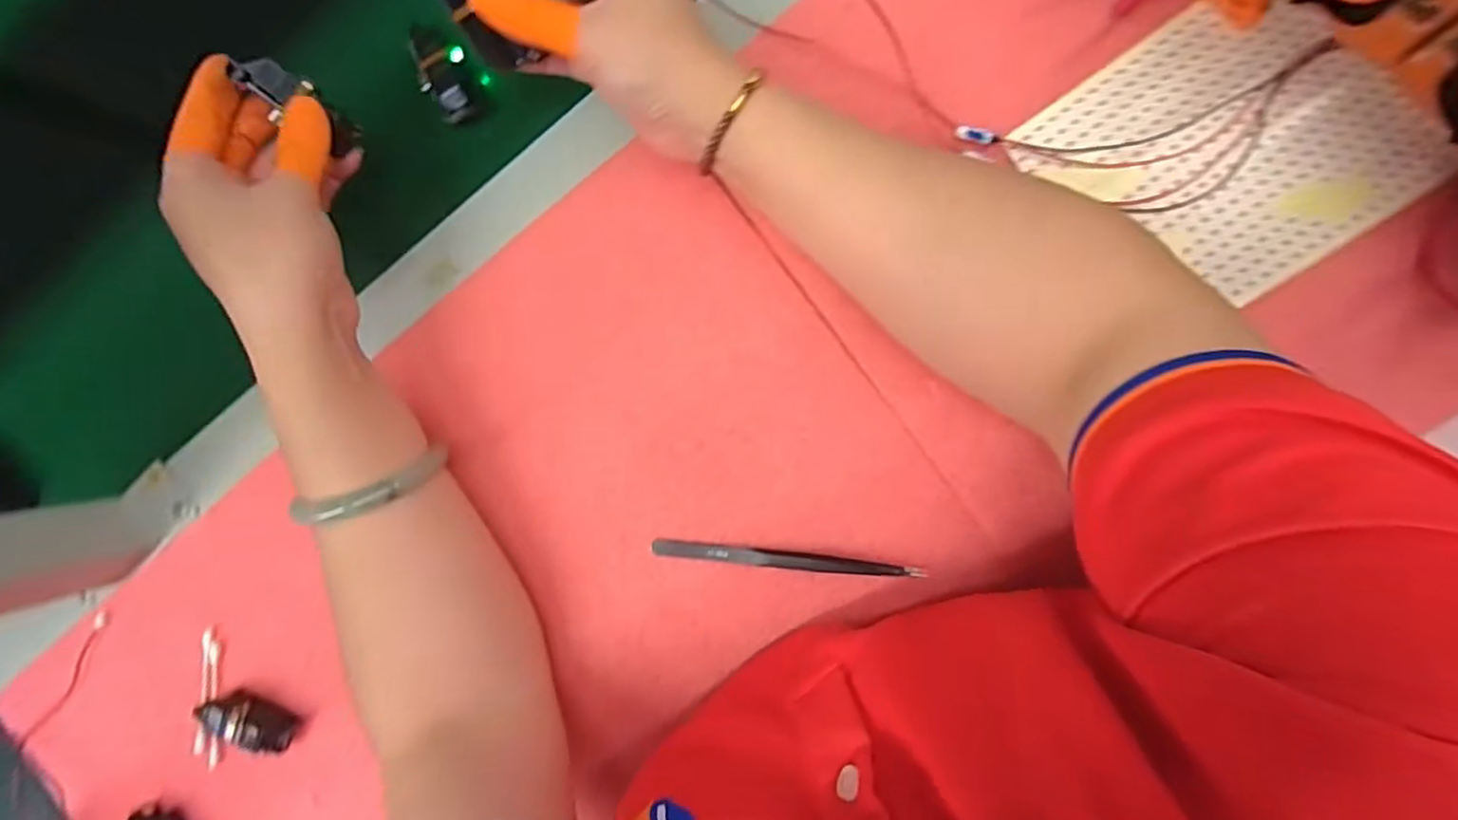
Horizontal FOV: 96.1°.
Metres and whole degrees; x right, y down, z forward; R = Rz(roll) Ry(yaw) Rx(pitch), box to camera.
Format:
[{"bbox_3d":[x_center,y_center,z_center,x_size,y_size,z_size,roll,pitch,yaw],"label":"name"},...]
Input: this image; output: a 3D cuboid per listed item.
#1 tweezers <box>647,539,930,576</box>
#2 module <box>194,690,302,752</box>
[{"bbox_3d":[0.028,0.076,0.332,0.135,0.005,0.009,4,93,7],"label":"tweezers"},{"bbox_3d":[-0.268,0.173,0.368,0.051,0.023,0.022,14,94,7],"label":"module"}]

